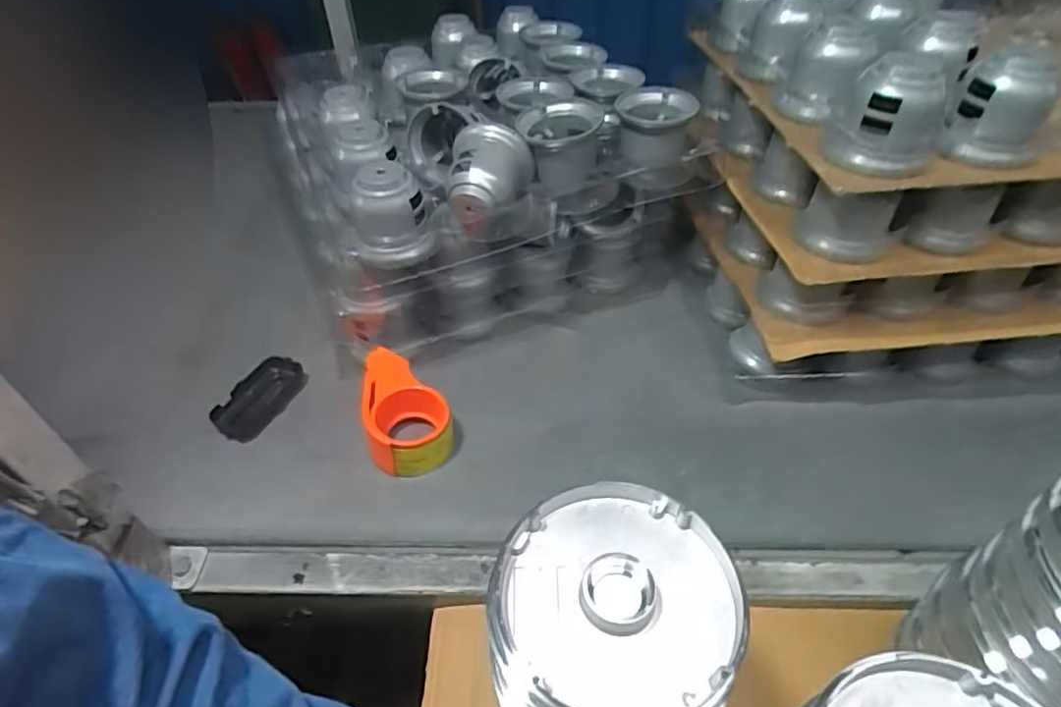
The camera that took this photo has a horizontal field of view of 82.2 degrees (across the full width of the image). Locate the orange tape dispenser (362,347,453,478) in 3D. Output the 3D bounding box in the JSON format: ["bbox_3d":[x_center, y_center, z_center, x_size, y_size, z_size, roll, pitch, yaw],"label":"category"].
[{"bbox_3d":[-0.138,0.061,0.665,0.090,0.063,0.139,-12,46,-10],"label":"orange tape dispenser"}]

